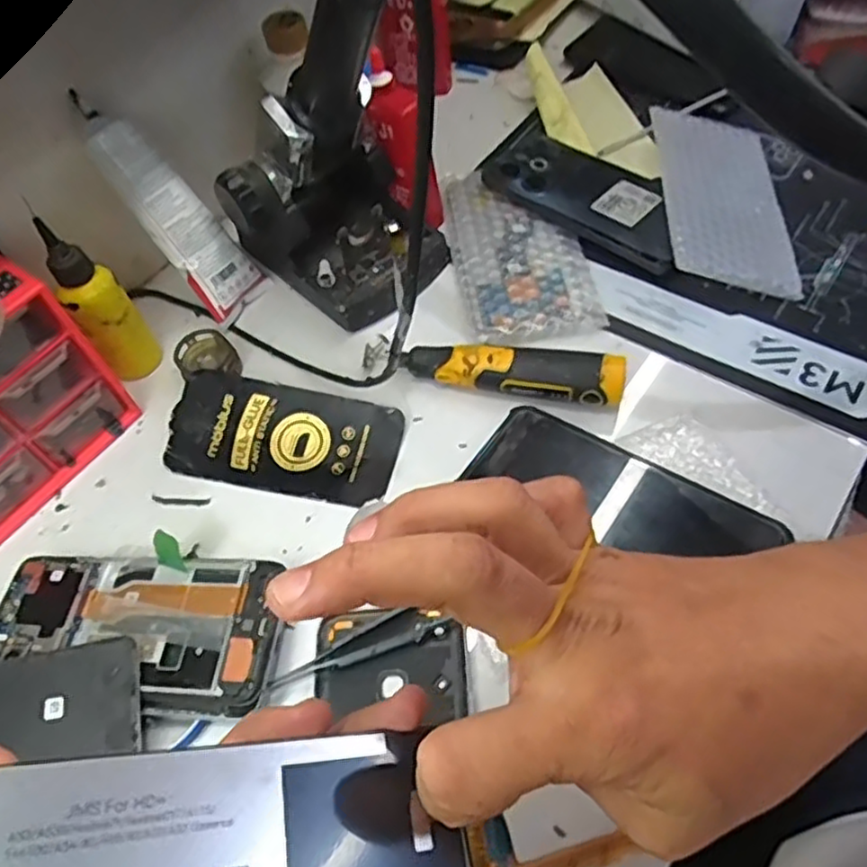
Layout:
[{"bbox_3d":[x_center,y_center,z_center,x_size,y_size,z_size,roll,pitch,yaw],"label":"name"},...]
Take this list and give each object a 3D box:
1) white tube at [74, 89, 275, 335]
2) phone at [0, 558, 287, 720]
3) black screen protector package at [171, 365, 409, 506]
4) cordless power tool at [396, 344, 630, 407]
[{"bbox_3d":[-0.174,-0.148,0.462,0.027,0.156,0.049,6,50,51],"label":"white tube"},{"bbox_3d":[-0.157,0.099,0.357,0.160,0.006,0.075,0,55,12],"label":"phone"},{"bbox_3d":[-0.095,0.002,0.429,0.144,0.009,0.069,12,70,8],"label":"black screen protector package"},{"bbox_3d":[0.048,-0.042,0.431,0.136,0.030,0.029,12,60,13],"label":"cordless power tool"}]

